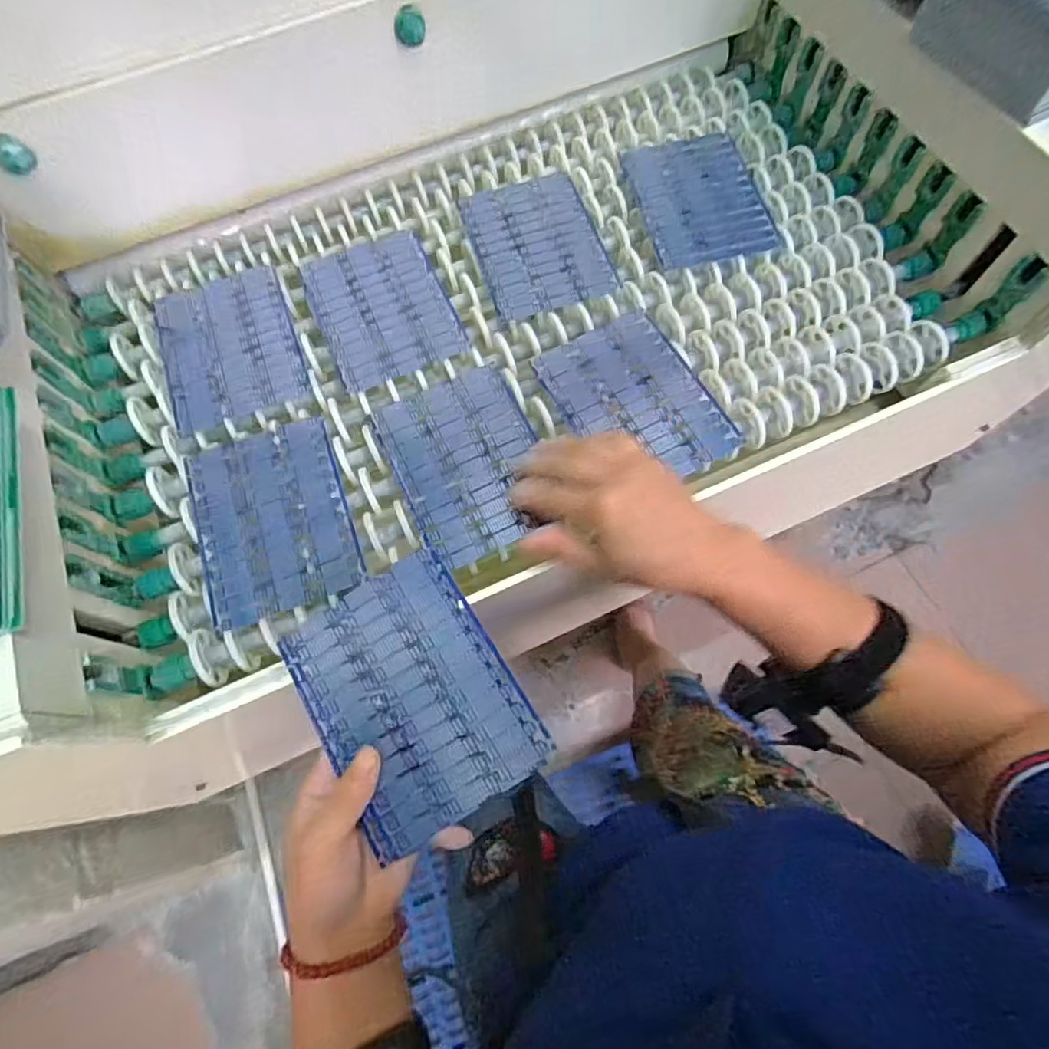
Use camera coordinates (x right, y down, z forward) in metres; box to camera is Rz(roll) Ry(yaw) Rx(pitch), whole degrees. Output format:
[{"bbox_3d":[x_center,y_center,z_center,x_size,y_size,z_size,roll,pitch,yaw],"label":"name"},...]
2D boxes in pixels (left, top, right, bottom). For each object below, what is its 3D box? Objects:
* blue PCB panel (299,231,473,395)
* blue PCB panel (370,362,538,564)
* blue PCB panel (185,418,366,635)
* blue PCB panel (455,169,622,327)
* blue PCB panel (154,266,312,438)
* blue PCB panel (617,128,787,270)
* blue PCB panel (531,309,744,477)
[{"bbox_3d":[-0.118,-0.183,0.491,0.102,0.004,0.145,-22,70,-6],"label":"blue PCB panel"},{"bbox_3d":[-0.040,-0.049,0.435,0.104,0.004,0.142,-24,71,-8],"label":"blue PCB panel"},{"bbox_3d":[-0.181,-0.005,0.423,0.104,0.005,0.140,-20,70,-6],"label":"blue PCB panel"},{"bbox_3d":[0.011,-0.244,0.509,0.105,0.007,0.135,-18,72,-5],"label":"blue PCB panel"},{"bbox_3d":[-0.241,-0.146,0.483,0.105,0.008,0.135,-20,74,-5],"label":"blue PCB panel"},{"bbox_3d":[0.154,-0.291,0.521,0.104,0.009,0.143,-14,70,0],"label":"blue PCB panel"},{"bbox_3d":[0.085,-0.096,0.450,0.105,0.005,0.141,-27,71,-9],"label":"blue PCB panel"}]

